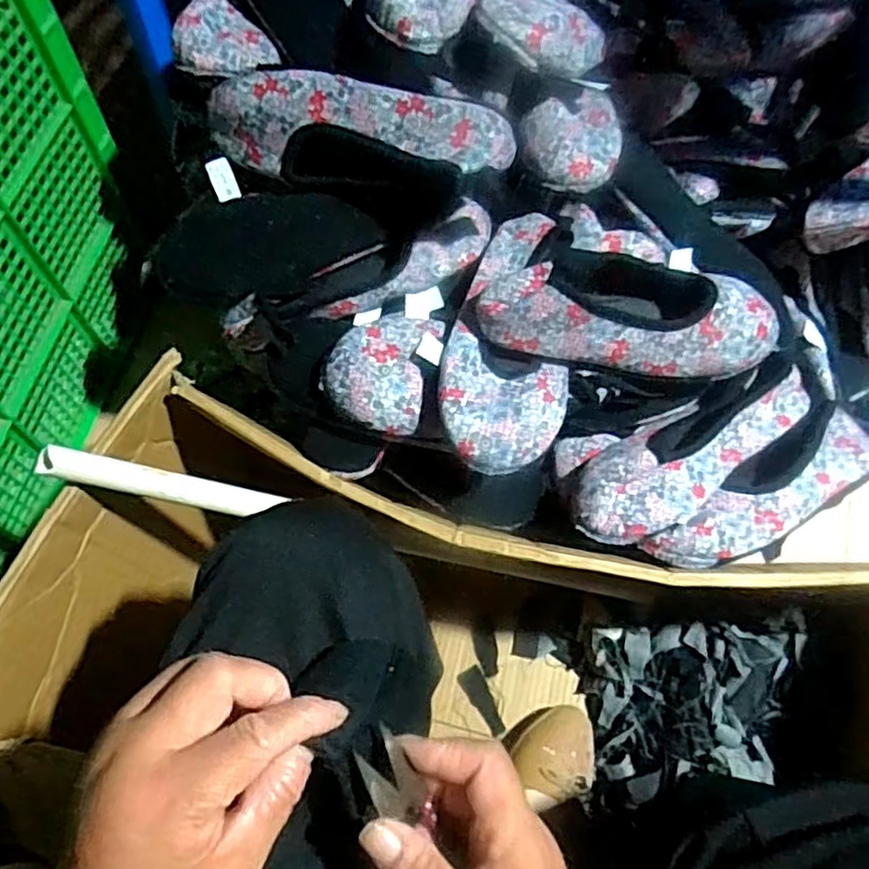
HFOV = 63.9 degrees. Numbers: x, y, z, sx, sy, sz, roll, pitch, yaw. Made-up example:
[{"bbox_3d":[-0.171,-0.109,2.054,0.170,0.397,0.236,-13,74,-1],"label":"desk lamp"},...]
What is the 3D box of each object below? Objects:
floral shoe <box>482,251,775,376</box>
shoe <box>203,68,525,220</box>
[{"bbox_3d":[0.163,-0.116,0.575,0.251,0.081,0.103,3,65,-1],"label":"floral shoe"},{"bbox_3d":[-0.064,-0.242,0.590,0.252,0.091,0.063,17,65,6],"label":"shoe"}]

